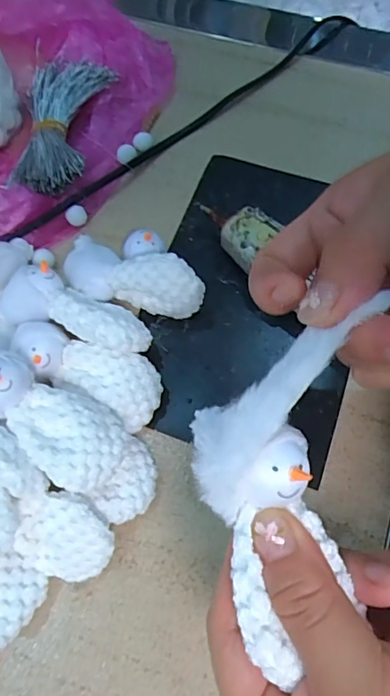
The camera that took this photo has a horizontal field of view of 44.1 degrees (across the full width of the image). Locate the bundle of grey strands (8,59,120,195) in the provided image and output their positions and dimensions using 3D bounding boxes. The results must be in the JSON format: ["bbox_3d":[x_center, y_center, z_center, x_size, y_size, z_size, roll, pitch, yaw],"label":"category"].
[{"bbox_3d":[-0.091,-0.149,0.326,0.049,0.027,0.107,8,67,6],"label":"bundle of grey strands"}]

